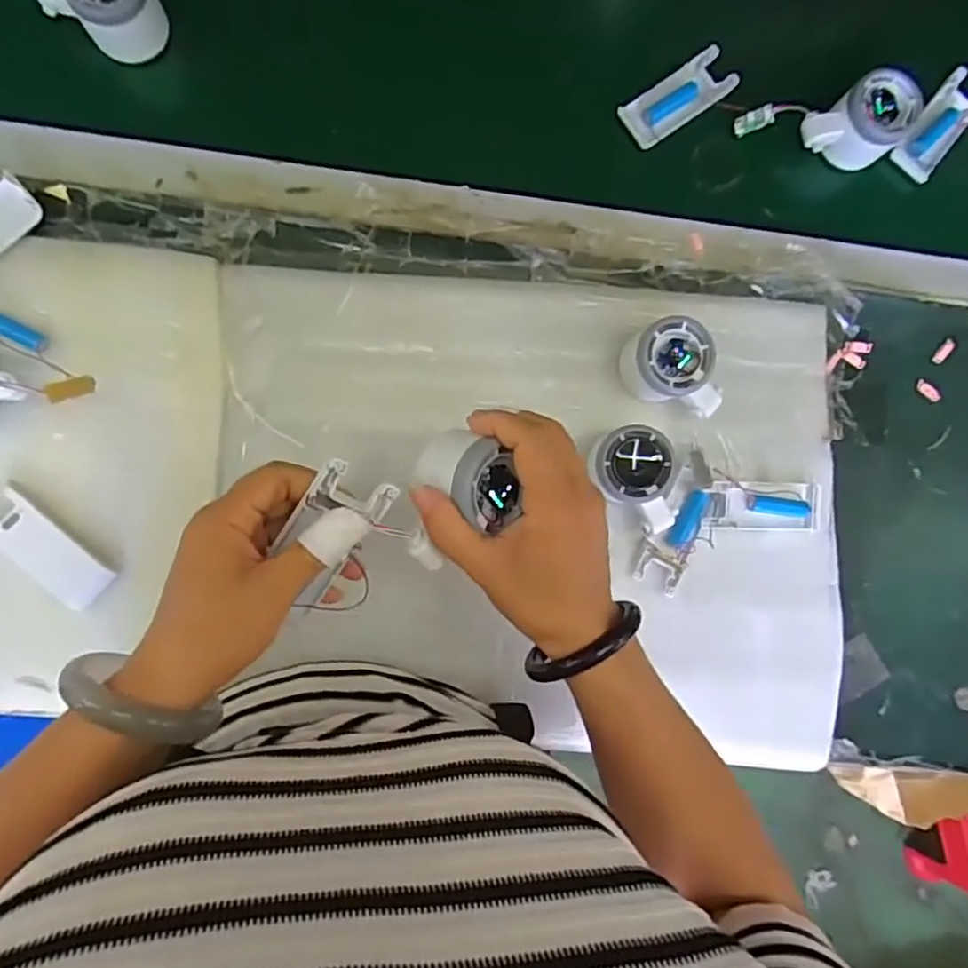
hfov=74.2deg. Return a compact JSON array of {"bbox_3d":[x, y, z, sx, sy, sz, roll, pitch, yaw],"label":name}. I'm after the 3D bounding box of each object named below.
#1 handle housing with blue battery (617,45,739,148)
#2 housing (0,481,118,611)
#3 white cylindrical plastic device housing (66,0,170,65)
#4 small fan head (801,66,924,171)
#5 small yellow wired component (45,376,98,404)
[{"bbox_3d":[0.166,-0.327,0.544,0.100,0.011,0.041,-36,92,-5],"label":"handle housing with blue battery"},{"bbox_3d":[-0.322,0.048,0.470,0.098,0.012,0.038,44,85,-3],"label":"housing"},{"bbox_3d":[-0.276,-0.362,0.482,0.057,0.045,0.058,-32,92,-6],"label":"white cylindrical plastic device housing"},{"bbox_3d":[0.311,-0.298,0.531,0.077,0.048,0.063,-32,92,-6],"label":"small fan head"},{"bbox_3d":[-0.293,-0.068,0.455,0.032,0.004,0.013,-30,136,-36],"label":"small yellow wired component"}]

